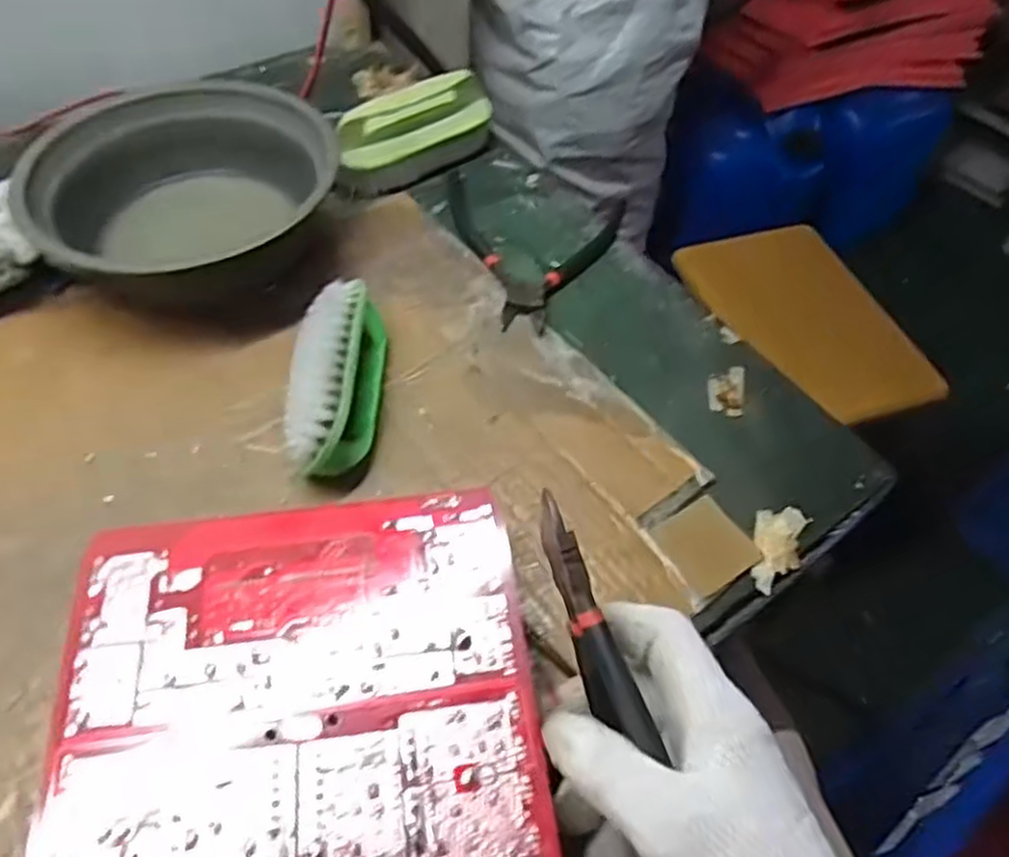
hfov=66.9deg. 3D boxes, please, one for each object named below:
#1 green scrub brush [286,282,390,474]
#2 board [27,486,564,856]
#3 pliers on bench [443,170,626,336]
[{"bbox_3d":[-0.096,-0.031,0.428,0.053,0.051,0.126,-1,53,-3],"label":"green scrub brush"},{"bbox_3d":[-0.080,0.118,0.298,0.185,0.008,0.198,-5,54,-6],"label":"board"},{"bbox_3d":[0.005,-0.122,0.518,0.132,0.010,0.141,13,54,7],"label":"pliers on bench"}]

